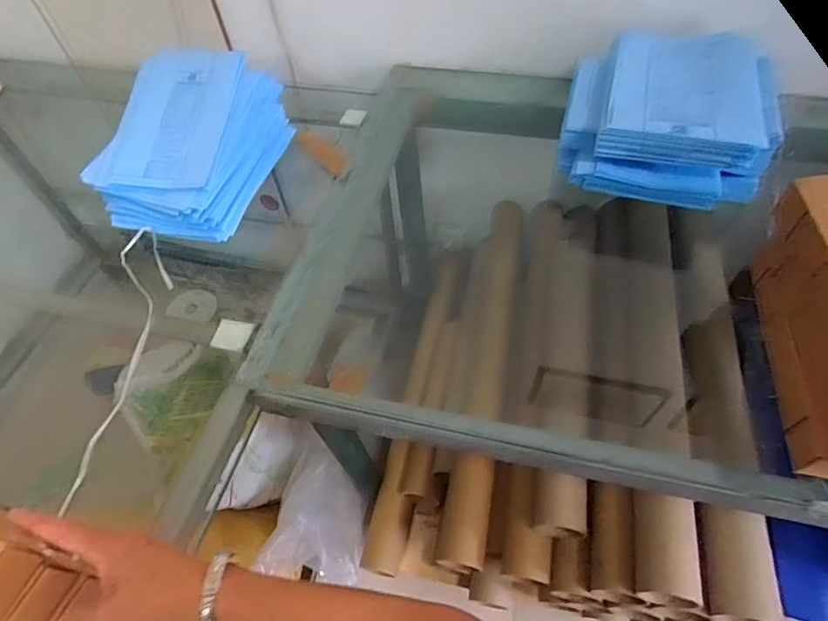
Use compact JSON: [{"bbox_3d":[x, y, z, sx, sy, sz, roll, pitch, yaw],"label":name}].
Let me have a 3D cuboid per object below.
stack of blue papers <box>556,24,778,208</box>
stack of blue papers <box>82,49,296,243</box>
[{"bbox_3d":[0.414,-0.305,0.817,0.312,0.143,0.263,11,56,11],"label":"stack of blue papers"},{"bbox_3d":[-0.411,-0.305,0.888,0.257,0.152,0.326,7,55,9],"label":"stack of blue papers"}]

